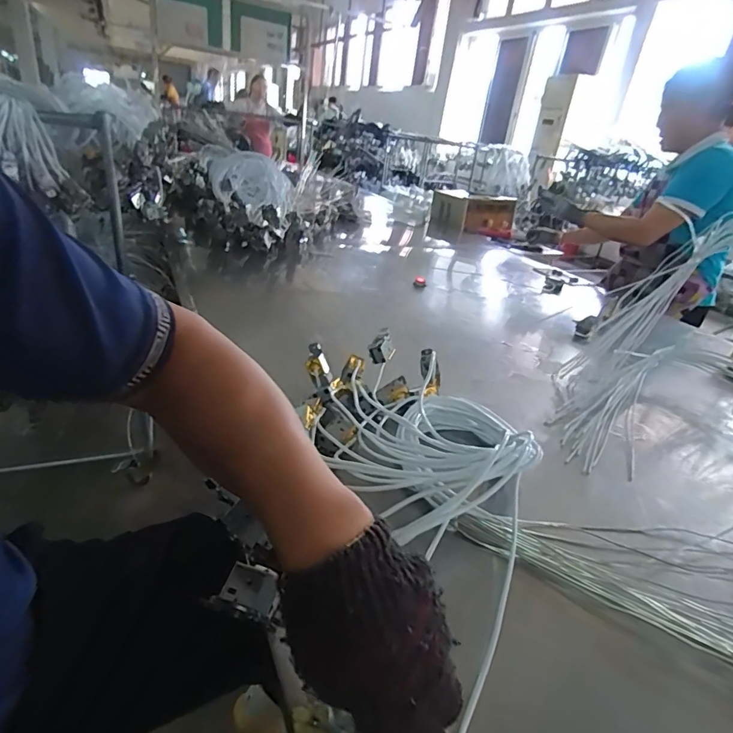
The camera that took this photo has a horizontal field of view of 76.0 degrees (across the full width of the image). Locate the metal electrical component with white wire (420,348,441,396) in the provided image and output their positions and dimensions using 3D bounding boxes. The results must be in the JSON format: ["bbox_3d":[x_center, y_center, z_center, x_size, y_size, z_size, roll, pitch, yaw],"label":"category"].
[{"bbox_3d":[0.093,0.010,0.689,0.026,0.068,0.024,-9,13,2],"label":"metal electrical component with white wire"}]

